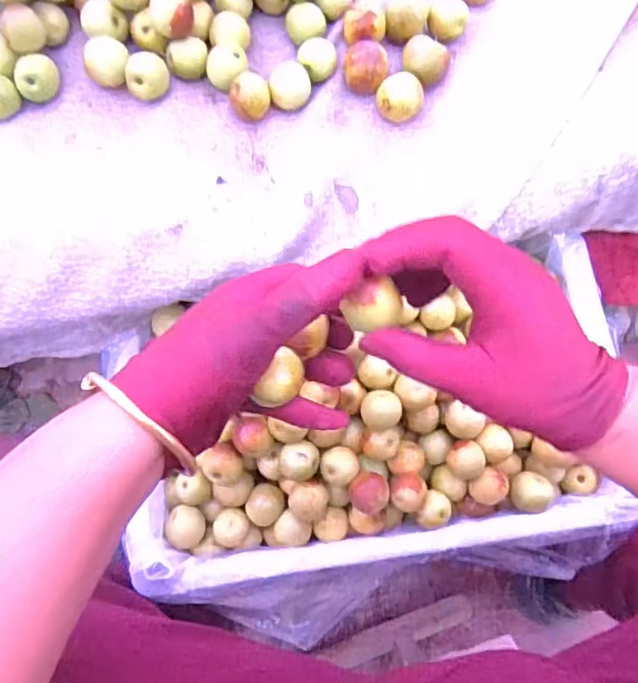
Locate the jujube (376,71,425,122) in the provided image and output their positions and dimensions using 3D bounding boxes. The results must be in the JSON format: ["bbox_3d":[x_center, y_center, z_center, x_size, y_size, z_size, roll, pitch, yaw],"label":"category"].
[{"bbox_3d":[0.058,-0.174,0.399,0.032,0.026,0.030,0,80,-1],"label":"jujube"}]

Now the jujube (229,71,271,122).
[{"bbox_3d":[-0.049,-0.172,0.394,0.028,0.023,0.030,0,80,-1],"label":"jujube"}]

